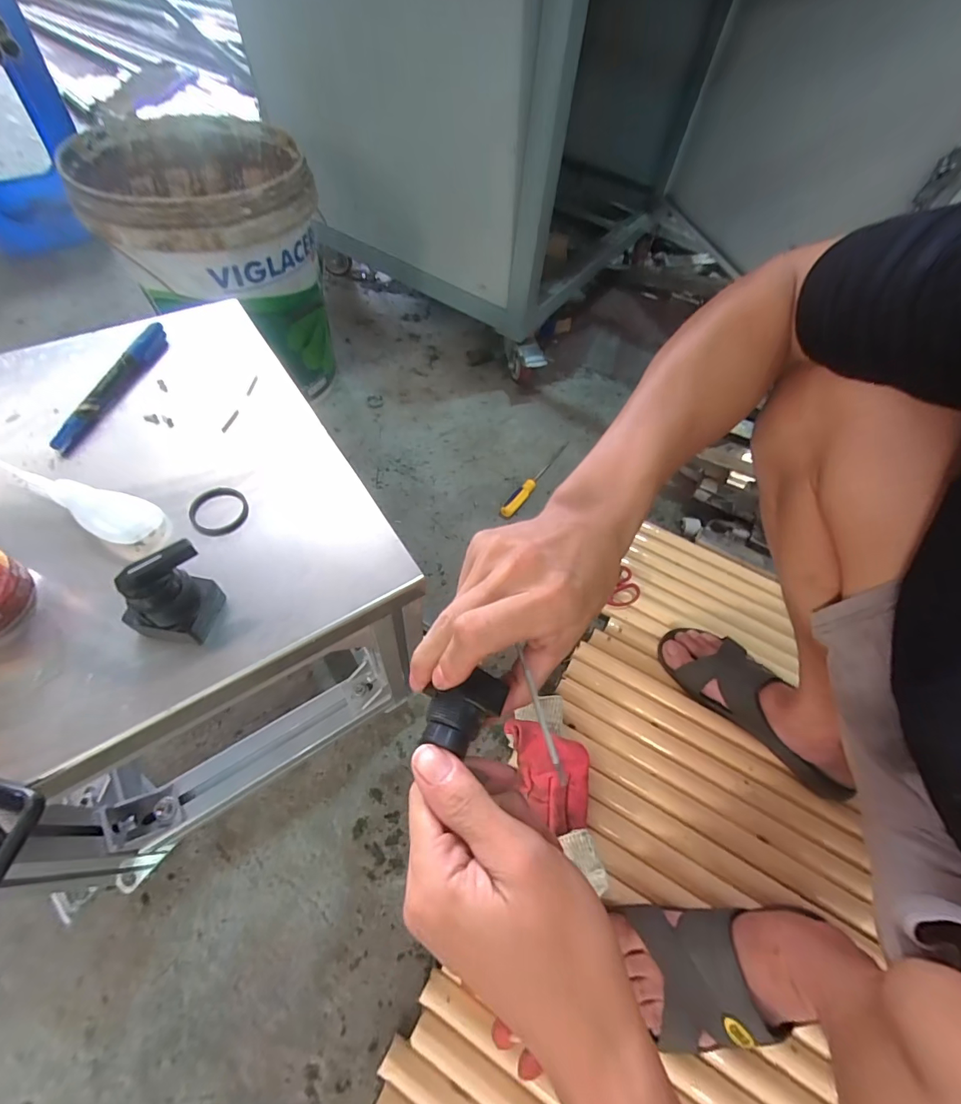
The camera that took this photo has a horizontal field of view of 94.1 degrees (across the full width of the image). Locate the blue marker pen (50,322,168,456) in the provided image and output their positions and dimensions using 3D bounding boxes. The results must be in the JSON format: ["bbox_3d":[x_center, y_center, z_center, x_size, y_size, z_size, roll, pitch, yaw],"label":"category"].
[{"bbox_3d":[-0.268,-0.125,0.331,0.016,0.014,0.135,8,57,-1],"label":"blue marker pen"}]

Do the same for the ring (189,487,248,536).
[{"bbox_3d":[-0.168,-0.026,0.287,0.033,0.007,0.034,3,57,-5],"label":"ring"}]

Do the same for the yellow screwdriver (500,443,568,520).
[{"bbox_3d":[0.104,-0.140,0.813,0.026,0.035,0.235,30,50,13],"label":"yellow screwdriver"}]

